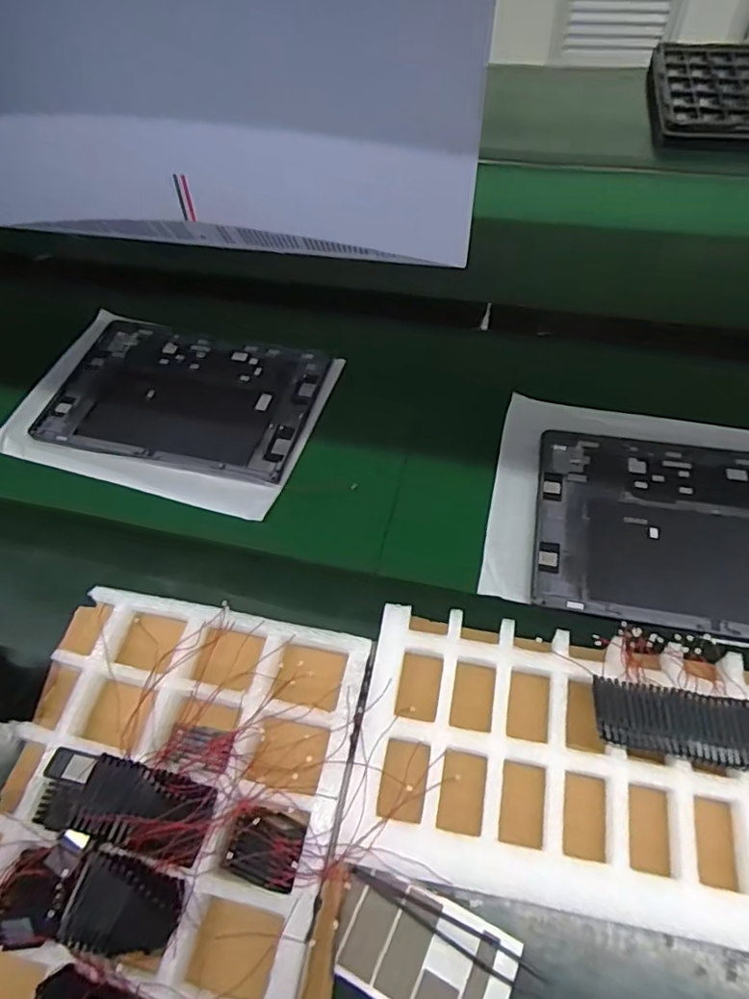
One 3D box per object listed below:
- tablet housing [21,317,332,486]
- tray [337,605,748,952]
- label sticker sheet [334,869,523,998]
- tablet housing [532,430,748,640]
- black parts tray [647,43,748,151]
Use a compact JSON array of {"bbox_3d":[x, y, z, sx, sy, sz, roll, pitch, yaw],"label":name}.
[{"bbox_3d":[-0.184,-0.106,0.581,0.254,0.012,0.172,10,57,11],"label":"tablet housing"},{"bbox_3d":[0.176,0.161,0.339,0.371,0.041,0.154,7,56,9],"label":"tray"},{"bbox_3d":[0.026,0.248,0.319,0.094,0.004,0.057,20,59,17],"label":"label sticker sheet"},{"bbox_3d":[0.254,0.025,0.452,0.248,0.011,0.169,9,57,10],"label":"tablet housing"},{"bbox_3d":[0.530,-0.605,0.863,0.234,0.029,0.328,9,57,10],"label":"black parts tray"}]

